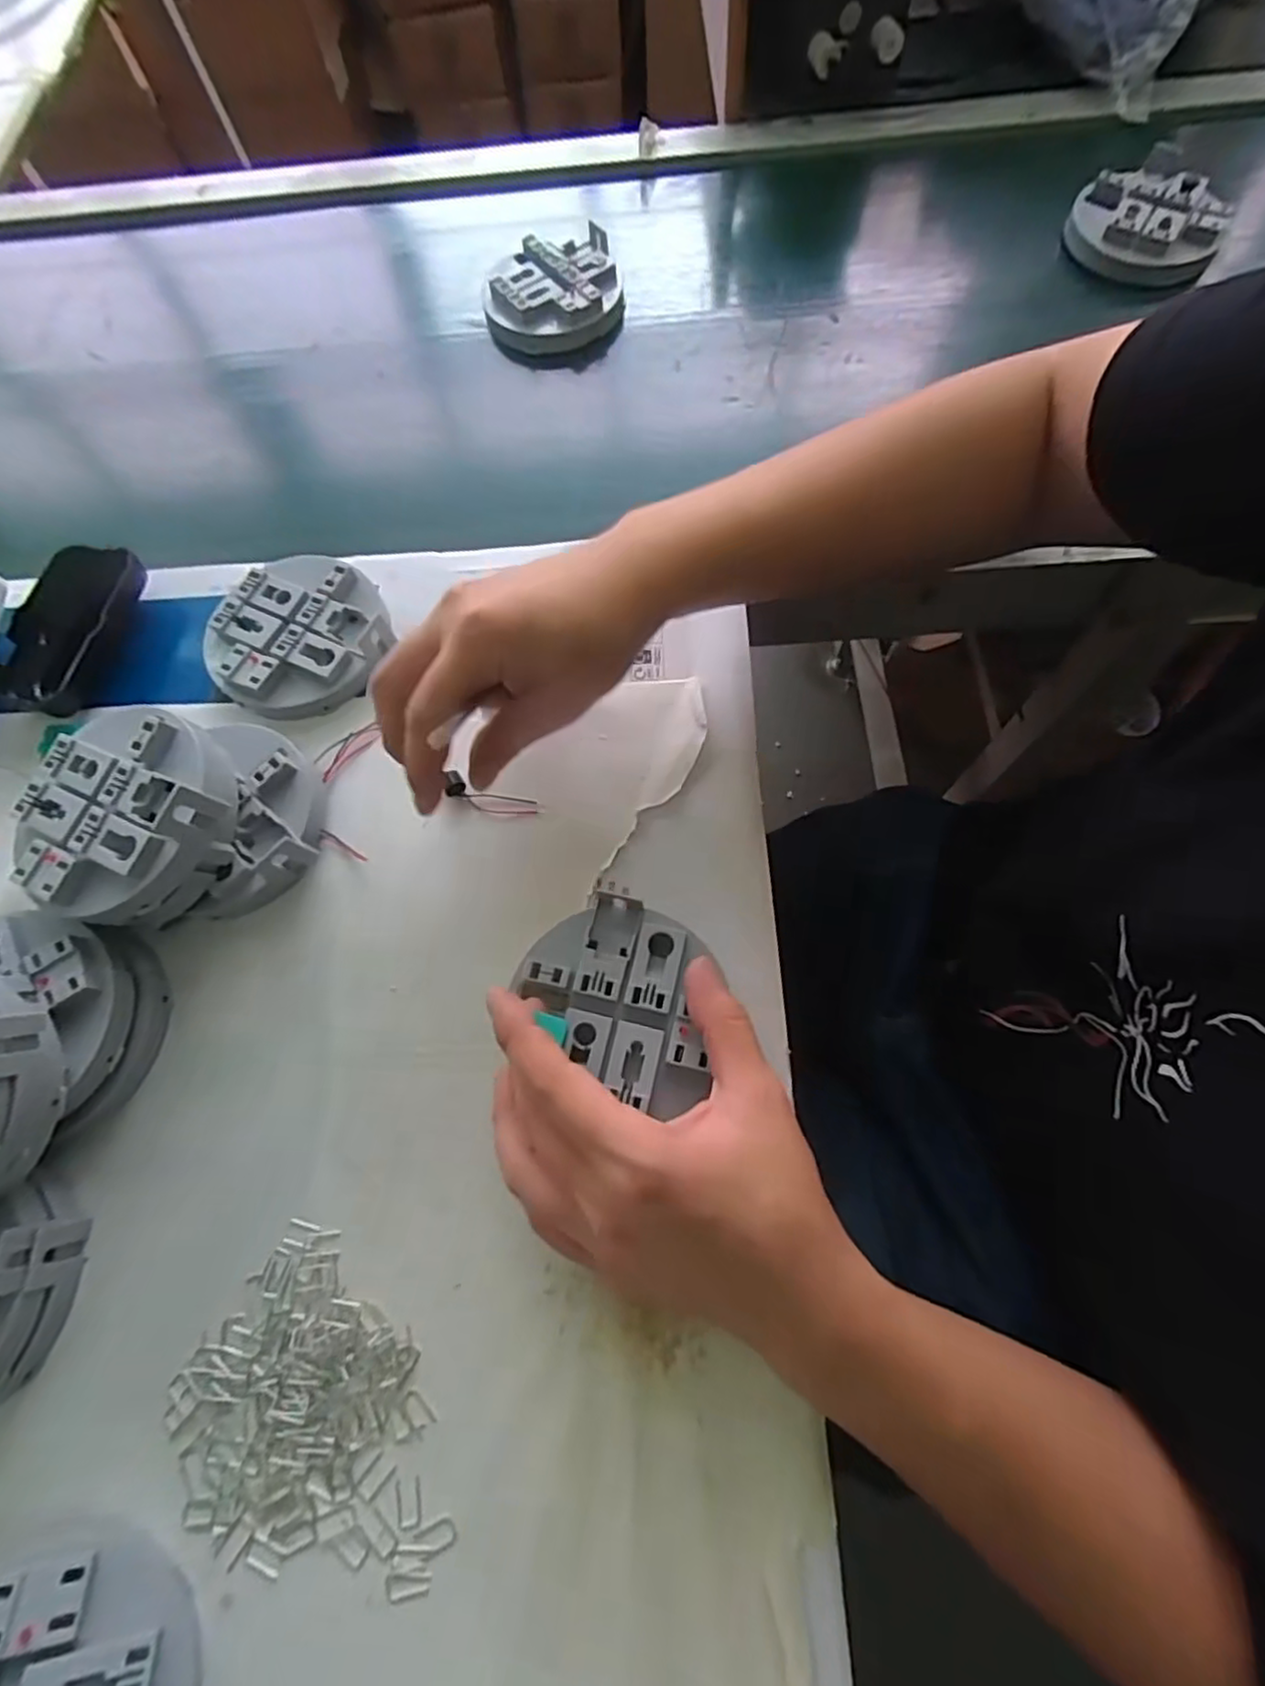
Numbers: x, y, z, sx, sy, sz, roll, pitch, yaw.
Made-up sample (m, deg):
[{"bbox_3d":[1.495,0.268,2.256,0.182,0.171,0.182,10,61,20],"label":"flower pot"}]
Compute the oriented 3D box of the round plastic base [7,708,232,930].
[{"bbox_3d":[-0.238,-0.015,0.325,0.096,0.040,0.098,-2,73,8],"label":"round plastic base"}]

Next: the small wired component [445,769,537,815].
[{"bbox_3d":[-0.076,-0.023,0.363,0.051,0.005,0.015,20,71,3],"label":"small wired component"}]

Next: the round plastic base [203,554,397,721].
[{"bbox_3d":[-0.196,-0.125,0.397,0.100,0.022,0.100,-1,69,2],"label":"round plastic base"}]

